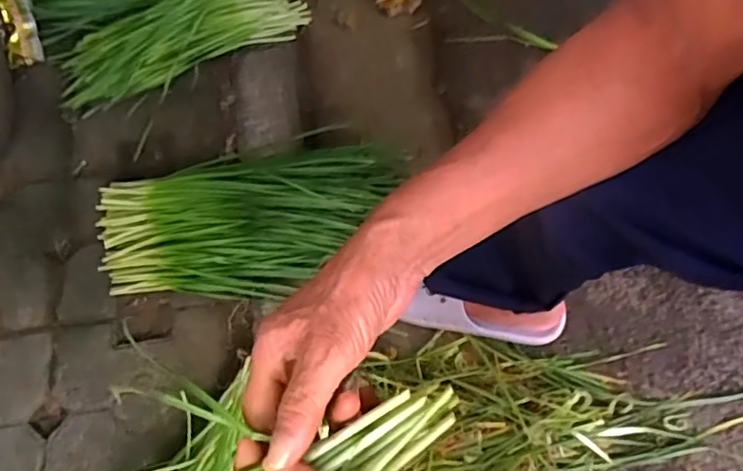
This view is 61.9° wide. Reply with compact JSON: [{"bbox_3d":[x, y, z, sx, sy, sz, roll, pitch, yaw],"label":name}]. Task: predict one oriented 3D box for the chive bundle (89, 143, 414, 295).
[{"bbox_3d":[-0.162,-0.018,0.882,0.430,0.080,0.216,-12,64,1],"label":"chive bundle"}]

